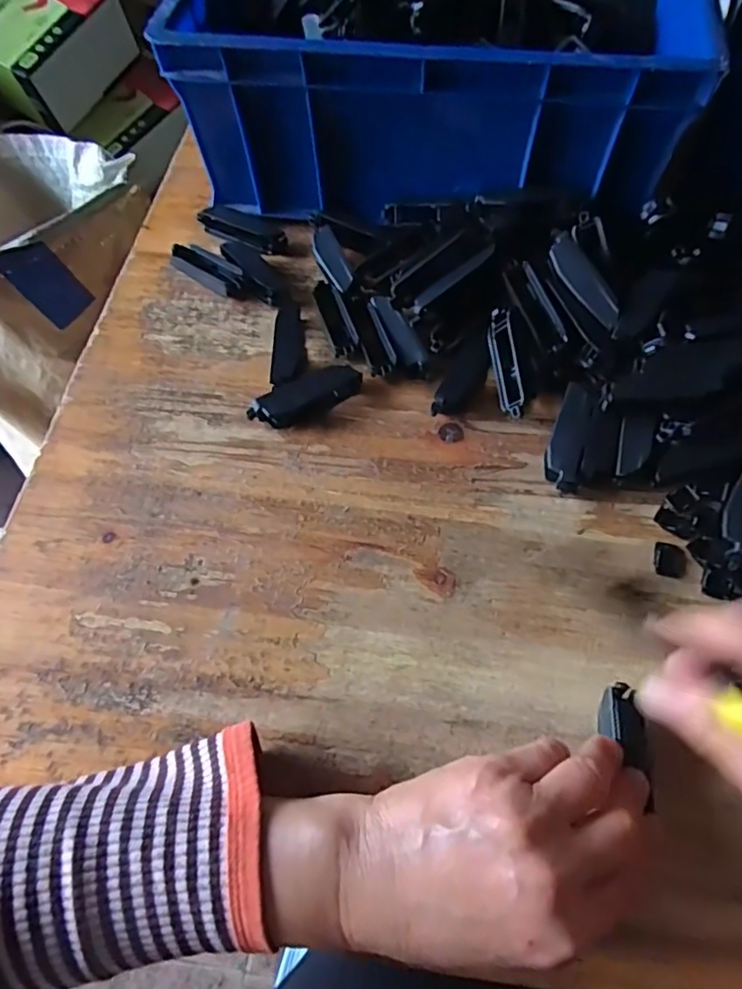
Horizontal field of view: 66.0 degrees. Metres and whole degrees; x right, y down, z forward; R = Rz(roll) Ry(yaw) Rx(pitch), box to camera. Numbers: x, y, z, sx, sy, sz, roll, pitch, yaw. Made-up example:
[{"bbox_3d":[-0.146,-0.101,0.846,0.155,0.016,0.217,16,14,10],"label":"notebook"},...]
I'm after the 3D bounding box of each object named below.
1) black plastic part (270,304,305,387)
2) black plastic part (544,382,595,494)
[{"bbox_3d":[-0.055,-0.101,0.389,0.019,0.020,0.068,-1,64,2],"label":"black plastic part"},{"bbox_3d":[0.120,-0.034,0.349,0.021,0.018,0.074,14,65,9],"label":"black plastic part"}]

